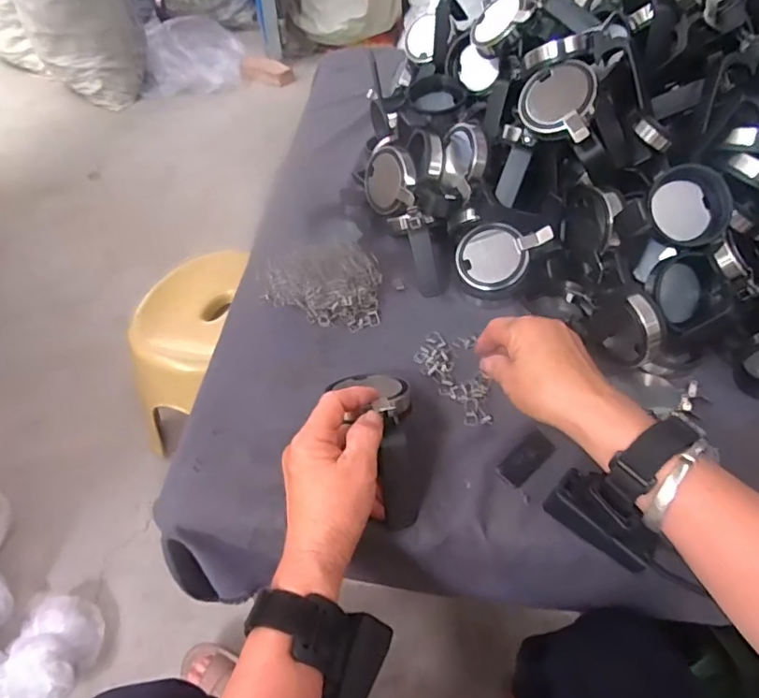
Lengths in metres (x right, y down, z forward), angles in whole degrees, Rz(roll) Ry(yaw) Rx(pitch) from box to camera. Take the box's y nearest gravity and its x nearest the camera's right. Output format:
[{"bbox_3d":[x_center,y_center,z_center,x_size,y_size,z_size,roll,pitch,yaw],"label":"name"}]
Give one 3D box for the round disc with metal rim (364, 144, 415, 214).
[{"bbox_3d":[0.009,-0.185,0.600,0.013,0.070,0.069,-9,4,-39],"label":"round disc with metal rim"}]

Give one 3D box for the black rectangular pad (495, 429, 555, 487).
[{"bbox_3d":[0.119,0.088,0.443,0.061,0.005,0.022,-35,56,-30],"label":"black rectangular pad"}]

